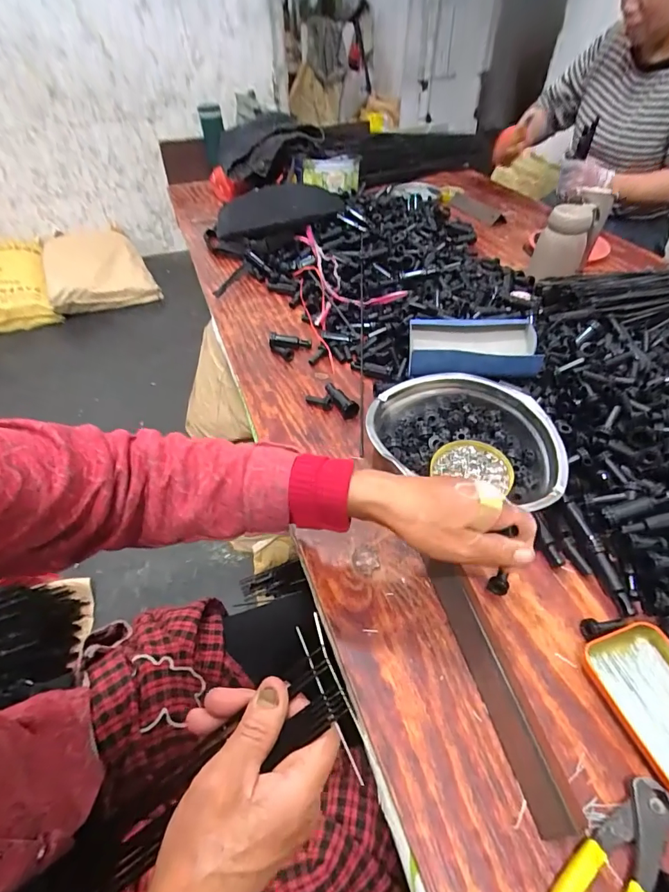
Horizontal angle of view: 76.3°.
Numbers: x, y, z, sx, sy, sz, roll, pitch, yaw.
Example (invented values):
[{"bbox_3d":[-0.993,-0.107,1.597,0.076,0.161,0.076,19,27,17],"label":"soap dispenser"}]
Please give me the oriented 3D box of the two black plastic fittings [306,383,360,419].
[{"bbox_3d":[0.000,-0.059,0.575,0.041,0.022,0.069,-36,56,-29],"label":"two black plastic fittings"}]

